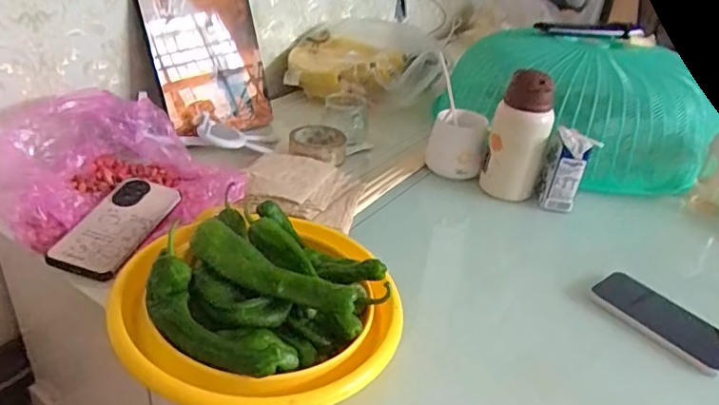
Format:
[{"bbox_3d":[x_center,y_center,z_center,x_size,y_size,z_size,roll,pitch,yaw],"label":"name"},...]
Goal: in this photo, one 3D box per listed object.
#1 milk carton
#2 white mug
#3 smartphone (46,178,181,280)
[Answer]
[{"bbox_3d":[0.287,-0.041,0.762,0.054,0.110,0.040,17,33,17],"label":"milk carton"},{"bbox_3d":[0.148,-0.091,0.836,0.082,0.072,0.088,9,32,3],"label":"white mug"},{"bbox_3d":[-0.276,0.024,0.629,0.085,0.011,0.160,15,38,10],"label":"smartphone"}]

